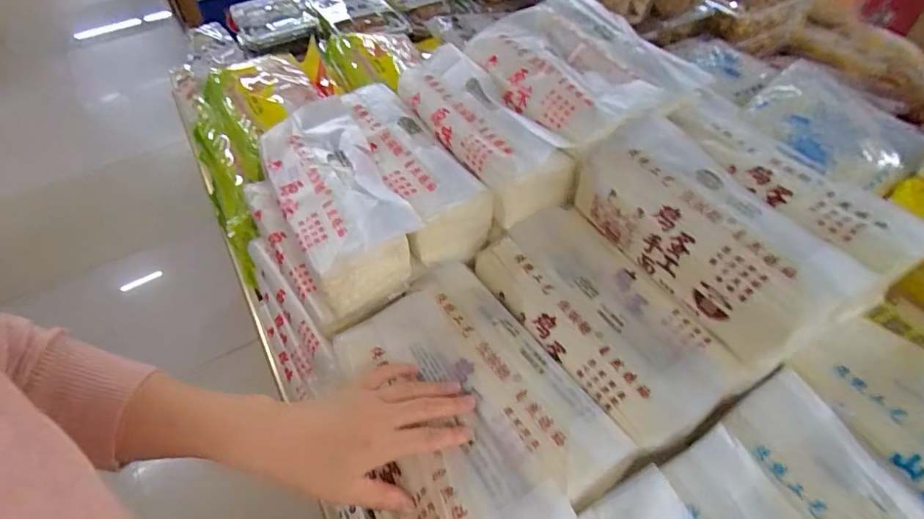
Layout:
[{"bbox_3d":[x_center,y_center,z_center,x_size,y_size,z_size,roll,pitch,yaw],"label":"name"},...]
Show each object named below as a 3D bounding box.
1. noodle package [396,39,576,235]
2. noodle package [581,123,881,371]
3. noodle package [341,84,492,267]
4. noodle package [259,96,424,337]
[{"bbox_3d":[0.014,-0.150,0.560,0.094,0.076,0.249,-26,55,-19],"label":"noodle package"},{"bbox_3d":[0.231,-0.027,0.454,0.118,0.087,0.241,-27,55,-19],"label":"noodle package"},{"bbox_3d":[-0.064,-0.109,0.559,0.085,0.075,0.245,-24,54,-17],"label":"noodle package"},{"bbox_3d":[-0.137,-0.064,0.527,0.109,0.085,0.246,-22,54,-15],"label":"noodle package"}]

